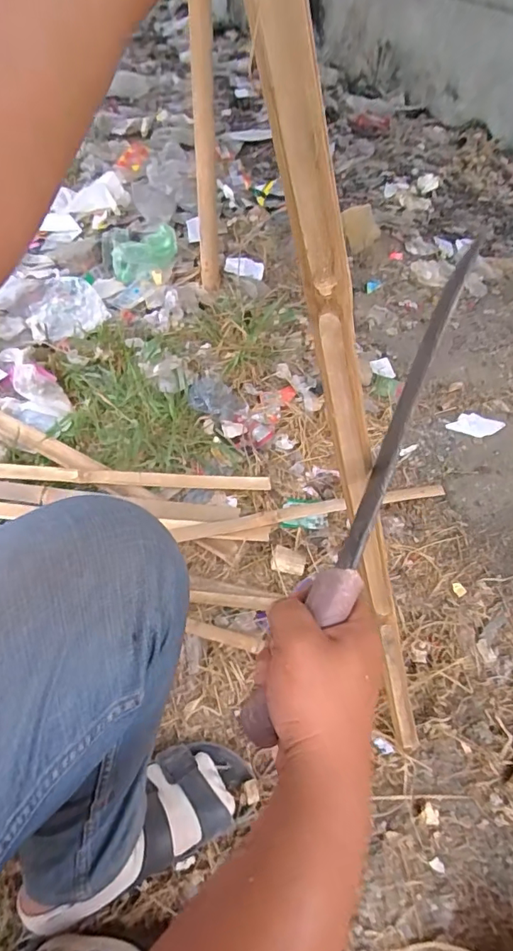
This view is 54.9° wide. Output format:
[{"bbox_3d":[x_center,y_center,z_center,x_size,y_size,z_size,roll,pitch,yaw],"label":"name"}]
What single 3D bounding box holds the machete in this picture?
[{"bbox_3d":[0.085,0.001,0.354,0.036,0.031,0.393,23,78,15],"label":"machete"}]

